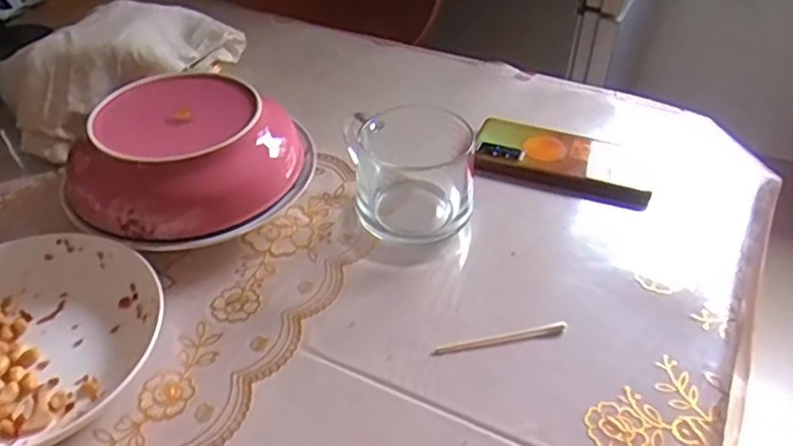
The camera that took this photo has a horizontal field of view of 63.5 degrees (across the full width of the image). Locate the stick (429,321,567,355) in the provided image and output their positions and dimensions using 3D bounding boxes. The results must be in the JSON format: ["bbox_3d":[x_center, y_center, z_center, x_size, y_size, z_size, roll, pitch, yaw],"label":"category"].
[{"bbox_3d":[0.071,0.079,0.433,0.092,0.005,0.009,-9,42,-9],"label":"stick"}]

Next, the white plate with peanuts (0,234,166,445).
[{"bbox_3d":[-0.245,0.077,0.416,0.160,0.032,0.160,0,42,0],"label":"white plate with peanuts"}]

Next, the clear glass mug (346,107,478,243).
[{"bbox_3d":[0.011,-0.040,0.513,0.096,0.078,0.086,-1,42,-1],"label":"clear glass mug"}]

